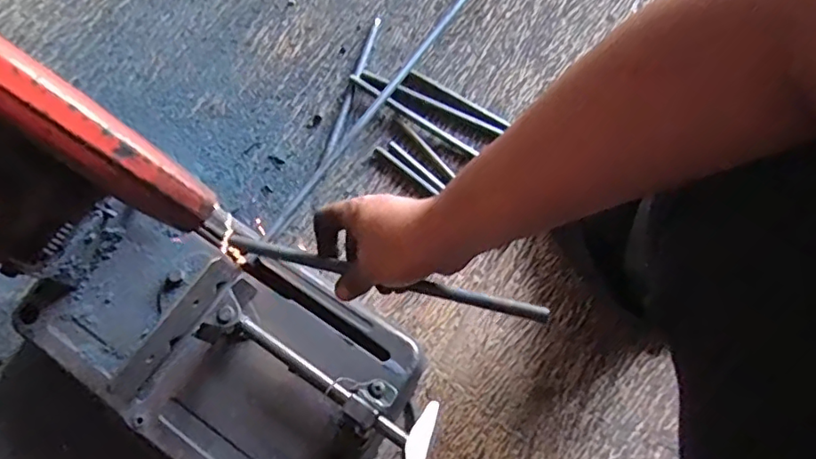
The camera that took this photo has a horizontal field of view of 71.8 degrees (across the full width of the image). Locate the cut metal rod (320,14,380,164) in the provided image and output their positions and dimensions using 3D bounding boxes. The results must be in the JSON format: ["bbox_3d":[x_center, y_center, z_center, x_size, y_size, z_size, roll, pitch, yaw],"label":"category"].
[{"bbox_3d":[-0.081,-0.206,0.819,0.016,0.013,0.240,15,73,8],"label":"cut metal rod"}]

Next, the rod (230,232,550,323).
[{"bbox_3d":[-0.022,0.037,0.451,0.264,0.013,0.013,12,72,14],"label":"rod"}]

